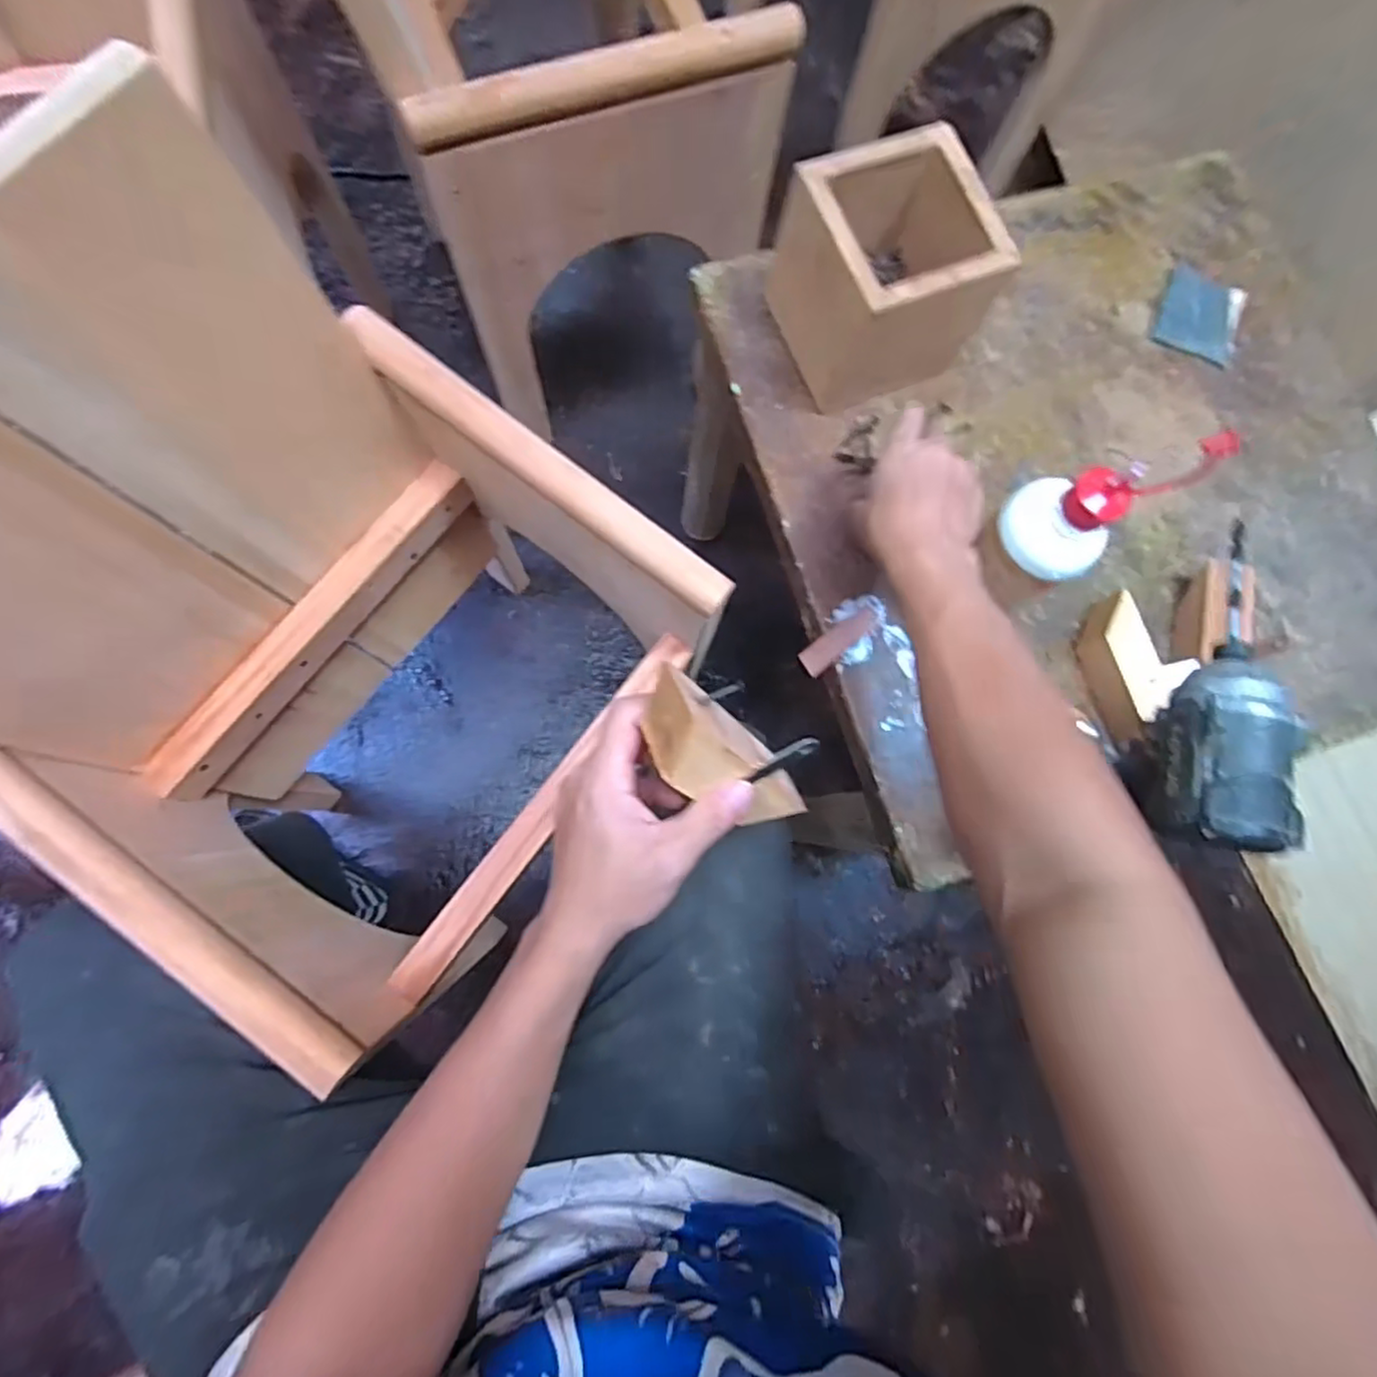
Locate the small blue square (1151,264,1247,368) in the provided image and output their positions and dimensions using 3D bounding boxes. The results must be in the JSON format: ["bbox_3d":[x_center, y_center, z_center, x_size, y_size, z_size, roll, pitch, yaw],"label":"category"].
[{"bbox_3d":[0.505,-0.368,0.670,0.073,0.007,0.091,21,82,8],"label":"small blue square"}]

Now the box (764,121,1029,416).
[{"bbox_3d":[0.160,-0.342,0.569,0.140,0.139,0.143,-24,83,-7],"label":"box"}]

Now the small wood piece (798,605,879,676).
[{"bbox_3d":[0.129,-0.042,0.578,0.082,0.007,0.023,-40,86,-8],"label":"small wood piece"}]

